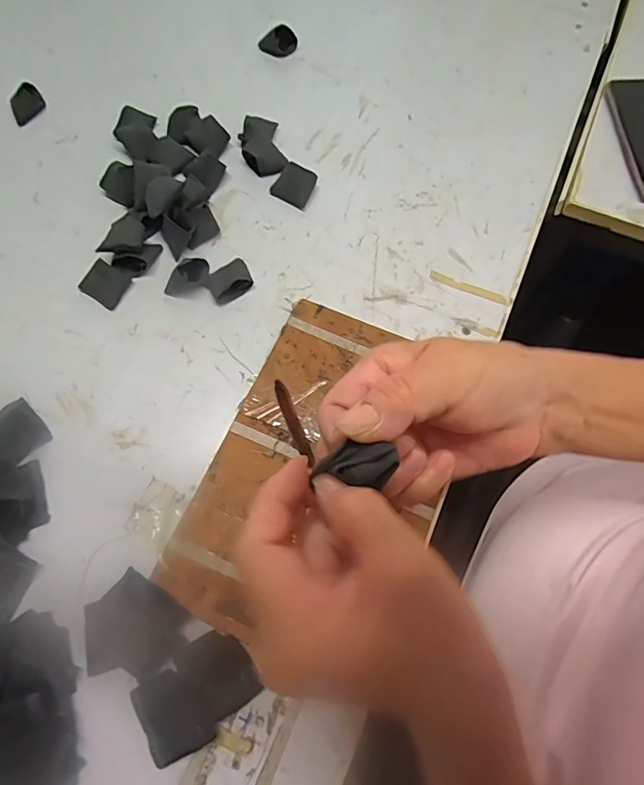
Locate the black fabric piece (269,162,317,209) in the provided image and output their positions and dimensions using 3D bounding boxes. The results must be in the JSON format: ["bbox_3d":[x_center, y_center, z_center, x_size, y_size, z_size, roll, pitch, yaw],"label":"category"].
[{"bbox_3d":[-0.029,-0.212,0.470,0.041,0.022,0.031,31,73,11],"label":"black fabric piece"}]

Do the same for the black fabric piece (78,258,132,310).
[{"bbox_3d":[-0.206,-0.103,0.441,0.042,0.004,0.036,31,84,4],"label":"black fabric piece"}]

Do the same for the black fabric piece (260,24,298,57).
[{"bbox_3d":[-0.052,-0.413,0.543,0.044,0.029,0.019,-2,70,0],"label":"black fabric piece"}]

